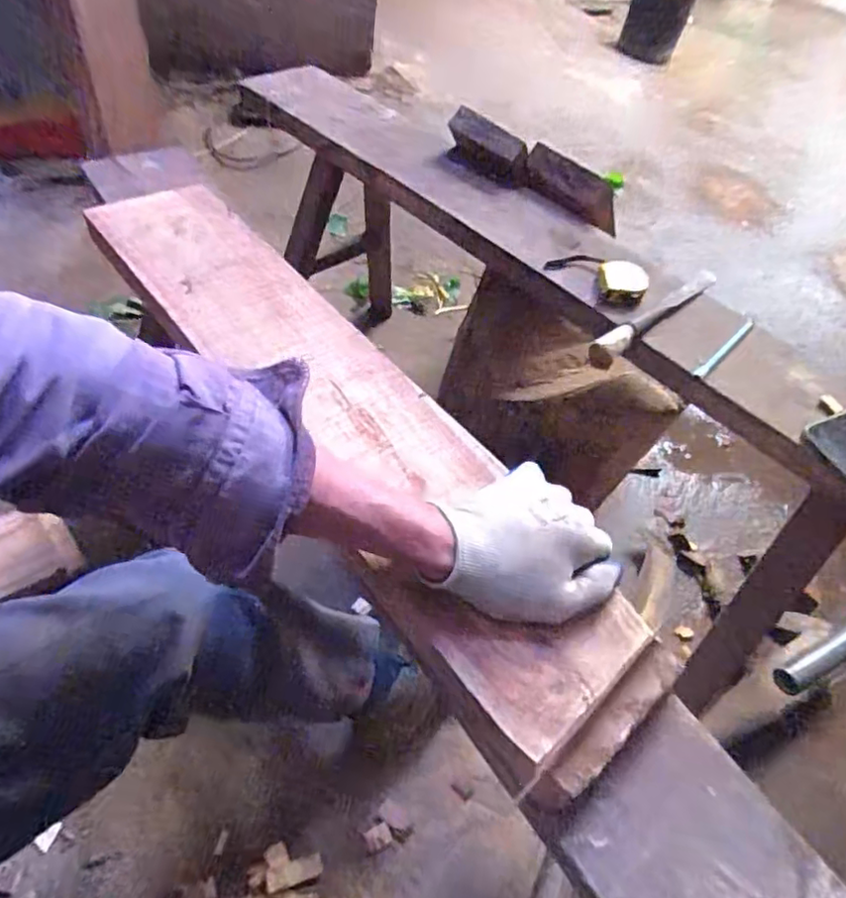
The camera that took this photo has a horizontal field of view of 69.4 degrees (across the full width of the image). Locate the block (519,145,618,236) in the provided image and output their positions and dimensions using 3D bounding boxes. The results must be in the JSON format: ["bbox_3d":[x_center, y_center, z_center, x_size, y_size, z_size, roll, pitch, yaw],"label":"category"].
[{"bbox_3d":[0.206,-0.359,0.843,0.155,0.052,0.049,44,56,16],"label":"block"}]

